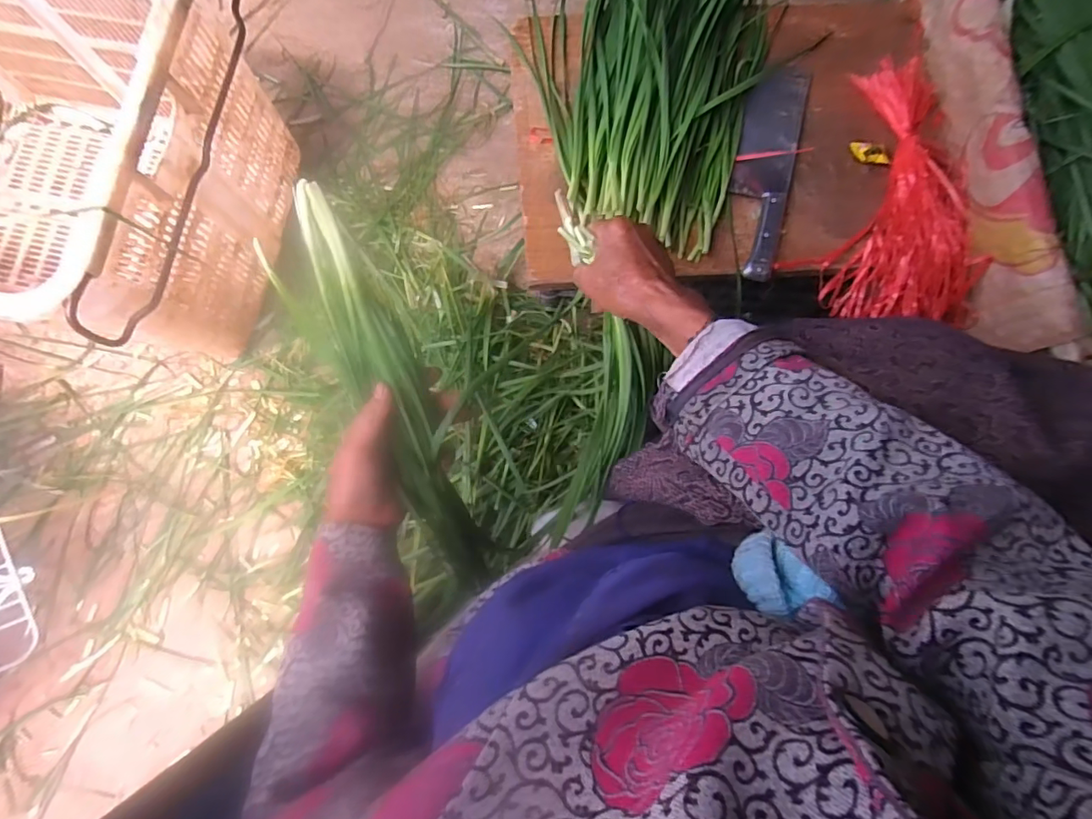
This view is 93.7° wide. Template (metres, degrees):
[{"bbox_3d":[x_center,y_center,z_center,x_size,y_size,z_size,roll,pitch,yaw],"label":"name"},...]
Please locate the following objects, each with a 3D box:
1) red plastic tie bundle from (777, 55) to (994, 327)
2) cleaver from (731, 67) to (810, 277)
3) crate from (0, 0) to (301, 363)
[{"bbox_3d":[0.395,-0.258,0.616,0.225,0.063,0.311,-2,82,-2],"label":"red plastic tie bundle"},{"bbox_3d":[0.258,-0.284,0.606,0.070,0.020,0.270,16,82,1],"label":"cleaver"},{"bbox_3d":[-0.769,-0.353,0.730,0.703,0.384,0.482,9,83,3],"label":"crate"}]

